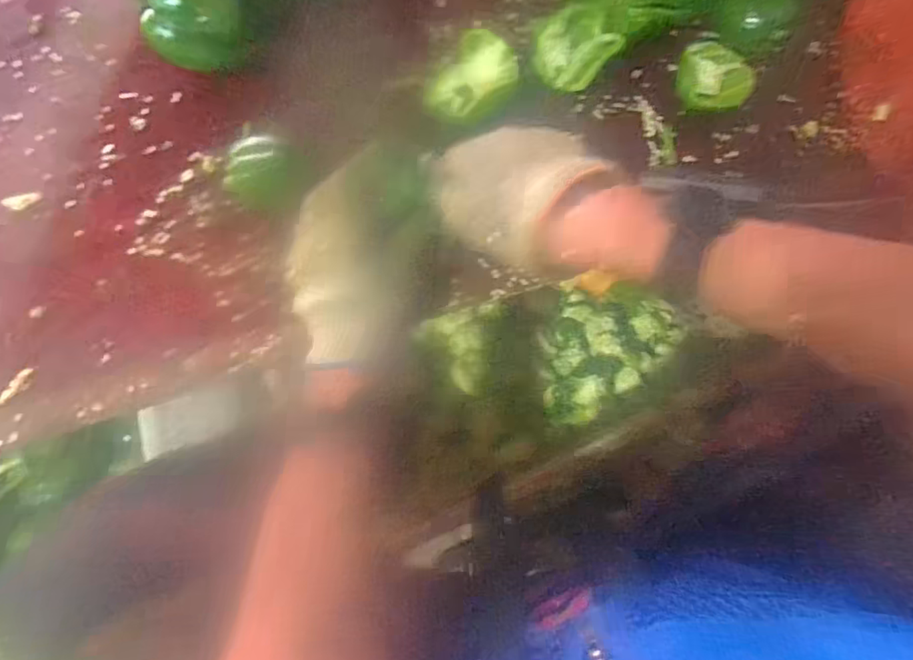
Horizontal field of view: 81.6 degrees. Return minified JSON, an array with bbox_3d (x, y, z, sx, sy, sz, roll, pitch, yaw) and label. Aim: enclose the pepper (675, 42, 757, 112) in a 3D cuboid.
[{"bbox_3d":[0.234,-0.229,0.482,0.071,0.031,0.061,-8,83,-5],"label":"pepper"}]

